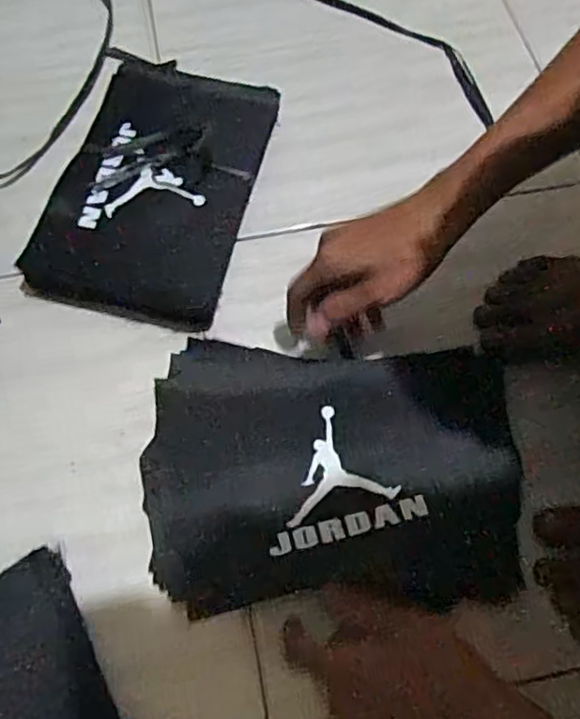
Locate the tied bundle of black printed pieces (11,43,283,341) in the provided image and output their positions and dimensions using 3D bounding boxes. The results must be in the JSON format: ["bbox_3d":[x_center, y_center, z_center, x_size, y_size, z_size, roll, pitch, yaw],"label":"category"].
[{"bbox_3d":[-0.121,-0.167,0.590,0.169,0.039,0.271,14,66,4],"label":"tied bundle of black printed pieces"}]

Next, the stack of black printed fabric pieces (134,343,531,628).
[{"bbox_3d":[0.029,0.080,0.483,0.269,0.031,0.196,-1,65,-3],"label":"stack of black printed fabric pieces"}]

